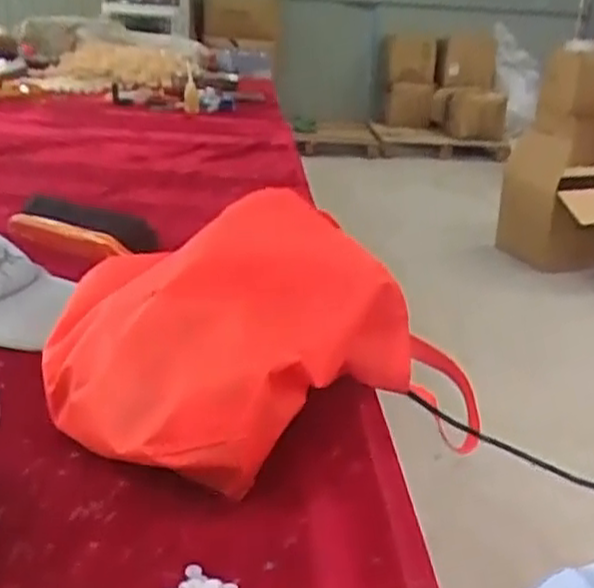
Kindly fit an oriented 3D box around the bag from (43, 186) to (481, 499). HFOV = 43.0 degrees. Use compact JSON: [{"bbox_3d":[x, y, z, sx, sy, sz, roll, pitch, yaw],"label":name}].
[{"bbox_3d":[-0.028,0.022,0.622,0.332,0.156,0.246,-8,23,-29],"label":"bag"}]

